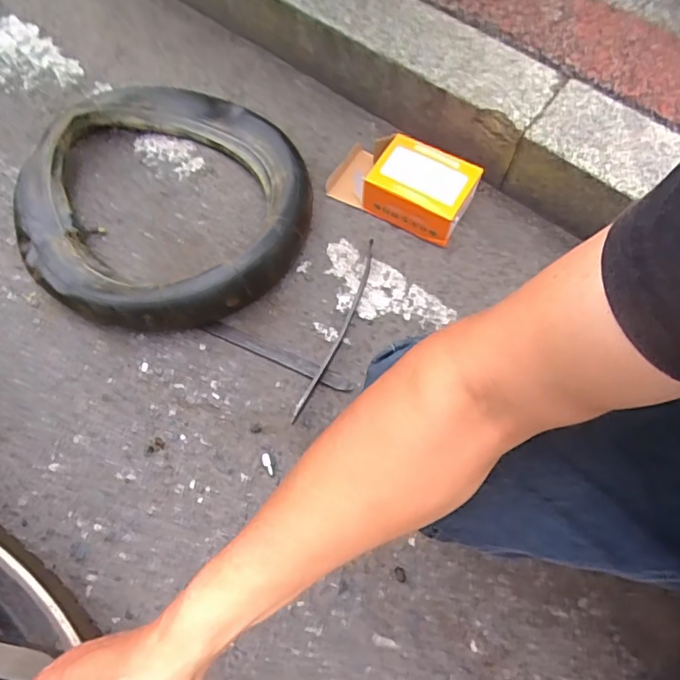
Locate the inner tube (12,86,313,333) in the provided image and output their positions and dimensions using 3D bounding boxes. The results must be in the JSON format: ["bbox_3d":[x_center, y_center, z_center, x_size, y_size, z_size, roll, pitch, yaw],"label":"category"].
[{"bbox_3d":[-0.246,-0.203,0.762,0.395,0.085,0.411,0,67,-1],"label":"inner tube"}]

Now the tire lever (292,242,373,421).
[{"bbox_3d":[0.002,-0.021,0.706,0.020,0.021,0.278,21,68,8],"label":"tire lever"}]

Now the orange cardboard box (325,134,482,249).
[{"bbox_3d":[0.089,-0.234,0.779,0.206,0.070,0.114,31,70,11],"label":"orange cardboard box"}]

